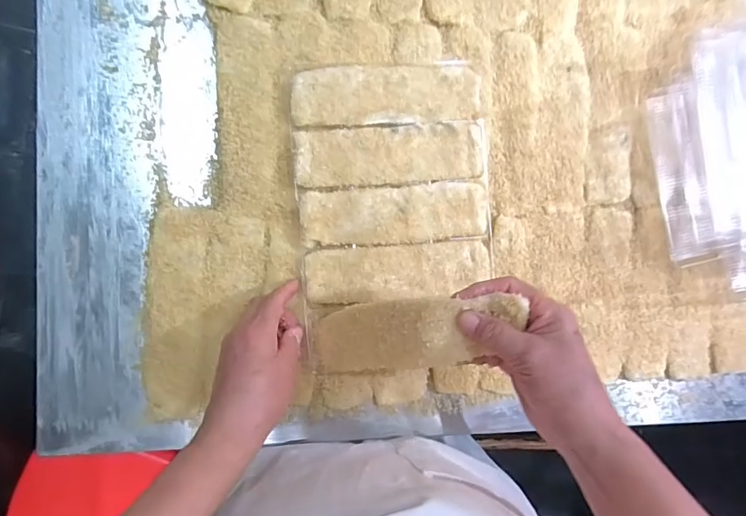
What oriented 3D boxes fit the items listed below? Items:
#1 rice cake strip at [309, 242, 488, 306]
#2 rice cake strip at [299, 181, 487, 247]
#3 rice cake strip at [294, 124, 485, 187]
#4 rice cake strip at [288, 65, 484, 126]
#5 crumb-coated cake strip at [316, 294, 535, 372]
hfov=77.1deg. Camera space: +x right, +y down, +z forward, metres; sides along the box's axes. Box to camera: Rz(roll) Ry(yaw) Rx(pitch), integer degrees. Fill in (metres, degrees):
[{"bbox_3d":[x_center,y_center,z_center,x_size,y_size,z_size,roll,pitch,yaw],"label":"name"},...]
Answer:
[{"bbox_3d":[0.028,0.014,0.485,0.190,0.018,0.055,-4,91,-8],"label":"rice cake strip"},{"bbox_3d":[0.023,-0.045,0.484,0.190,0.018,0.057,-5,91,-8],"label":"rice cake strip"},{"bbox_3d":[0.019,-0.105,0.483,0.192,0.017,0.058,-5,91,-8],"label":"rice cake strip"},{"bbox_3d":[0.015,-0.166,0.481,0.193,0.020,0.057,-5,91,-8],"label":"rice cake strip"},{"bbox_3d":[0.027,0.064,0.397,0.196,0.021,0.060,-15,93,30],"label":"crumb-coated cake strip"}]

